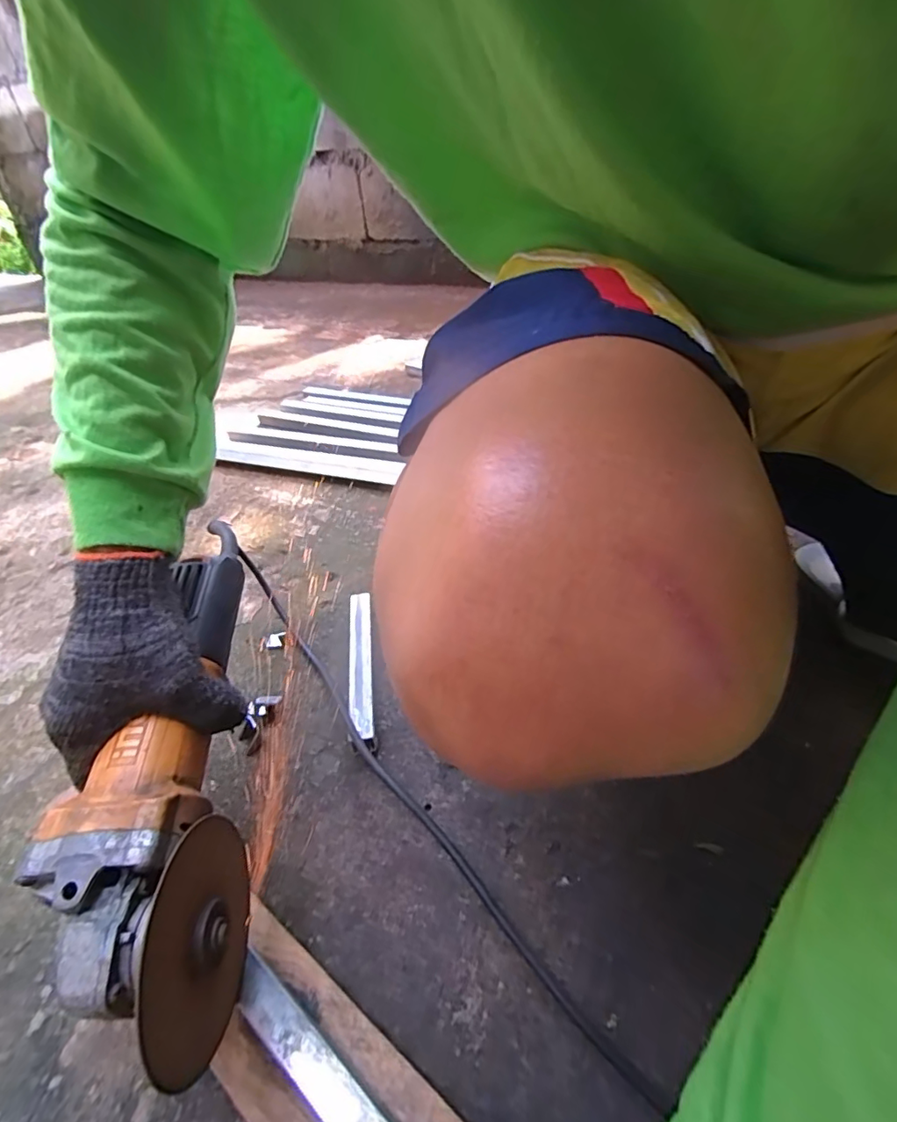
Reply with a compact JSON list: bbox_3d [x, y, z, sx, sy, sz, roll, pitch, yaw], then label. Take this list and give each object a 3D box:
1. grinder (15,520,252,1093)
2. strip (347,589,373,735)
[{"bbox_3d":[-0.164,0.103,0.320,0.088,0.084,0.320,-11,47,-5],"label":"grinder"},{"bbox_3d":[-0.078,0.092,0.462,0.021,0.024,0.157,-9,40,-3],"label":"strip"}]

